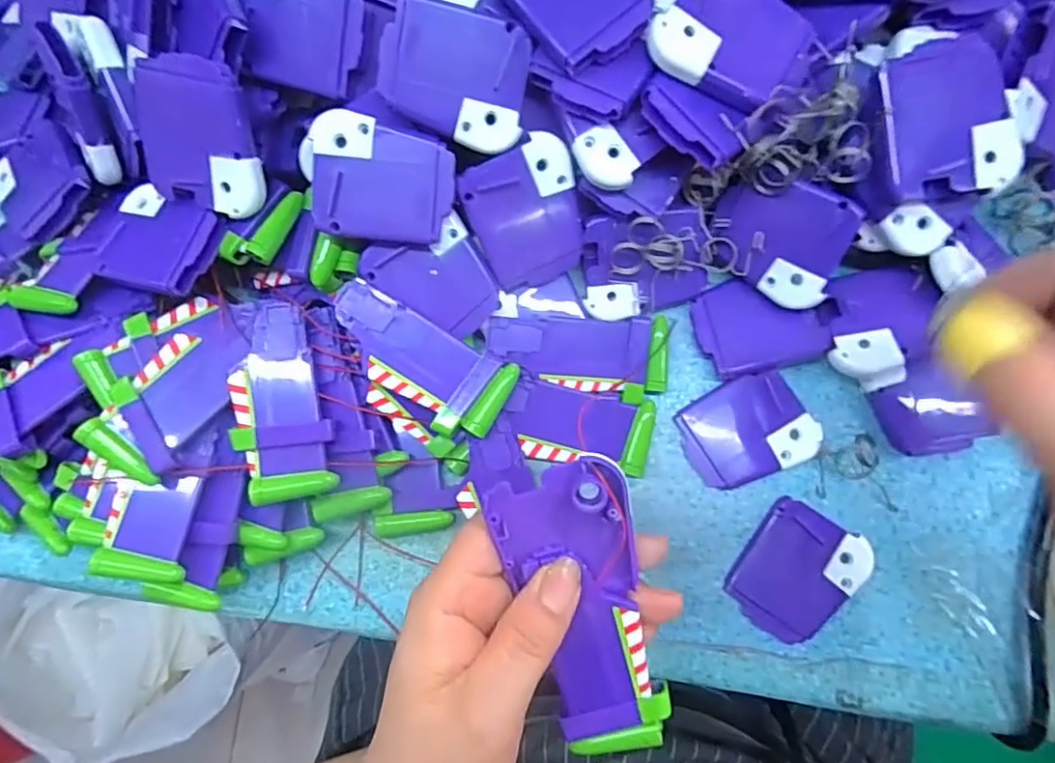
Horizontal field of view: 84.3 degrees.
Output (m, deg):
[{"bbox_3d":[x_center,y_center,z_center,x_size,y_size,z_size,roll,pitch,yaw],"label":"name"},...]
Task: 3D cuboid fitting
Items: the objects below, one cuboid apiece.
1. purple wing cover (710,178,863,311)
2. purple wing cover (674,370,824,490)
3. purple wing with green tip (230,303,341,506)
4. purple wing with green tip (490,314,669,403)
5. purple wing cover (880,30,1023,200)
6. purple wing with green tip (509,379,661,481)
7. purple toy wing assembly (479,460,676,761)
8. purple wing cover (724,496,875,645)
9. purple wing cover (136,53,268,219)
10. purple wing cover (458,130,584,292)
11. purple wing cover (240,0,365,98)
[{"bbox_3d":[0.117,-0.068,0.273,0.062,0.012,0.051,39,126,18],"label":"purple wing cover"},{"bbox_3d":[0.110,0.024,0.292,0.061,0.005,0.048,-28,83,1],"label":"purple wing cover"},{"bbox_3d":[-0.116,0.010,0.273,0.040,0.013,0.090,-11,82,2],"label":"purple wing with green tip"},{"bbox_3d":[0.026,-0.012,0.289,0.086,0.012,0.041,0,85,4],"label":"purple wing with green tip"},{"bbox_3d":[0.171,-0.106,0.237,0.049,0.013,0.060,-12,82,2],"label":"purple wing cover"},{"bbox_3d":[0.027,0.023,0.291,0.067,0.017,0.037,9,85,5],"label":"purple wing with green tip"},{"bbox_3d":[0.021,0.088,0.224,0.051,0.010,0.118,-11,99,3],"label":"purple toy wing assembly"},{"bbox_3d":[0.131,0.093,0.282,0.051,0.006,0.061,37,88,6],"label":"purple wing cover"},{"bbox_3d":[-0.145,-0.107,0.255,0.055,0.009,0.061,16,121,6],"label":"purple wing cover"},{"bbox_3d":[0.001,-0.077,0.272,0.052,0.006,0.062,-24,118,-1],"label":"purple wing cover"},{"bbox_3d":[-0.101,-0.153,0.251,0.061,0.007,0.049,23,114,0],"label":"purple wing cover"}]

